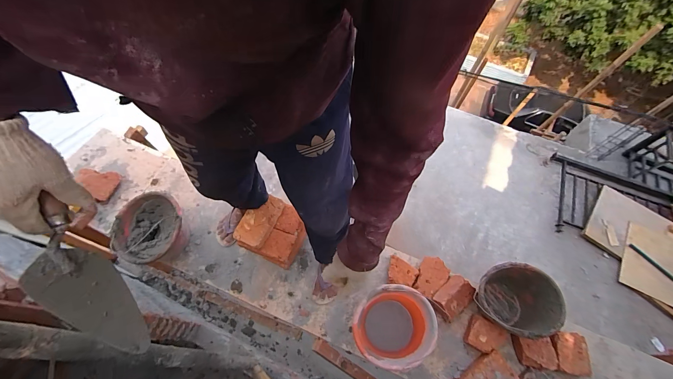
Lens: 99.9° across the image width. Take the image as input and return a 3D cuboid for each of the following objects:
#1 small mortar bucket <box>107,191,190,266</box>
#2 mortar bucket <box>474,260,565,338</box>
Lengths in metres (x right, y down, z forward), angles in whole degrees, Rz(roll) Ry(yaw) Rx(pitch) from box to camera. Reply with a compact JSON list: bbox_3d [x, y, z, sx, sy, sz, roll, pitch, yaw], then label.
[{"bbox_3d":[-0.663,0.159,1.045,0.221,0.161,0.239,1,62,-2],"label":"small mortar bucket"},{"bbox_3d":[0.580,0.382,0.976,0.251,0.208,0.221,-1,62,-4],"label":"mortar bucket"}]

